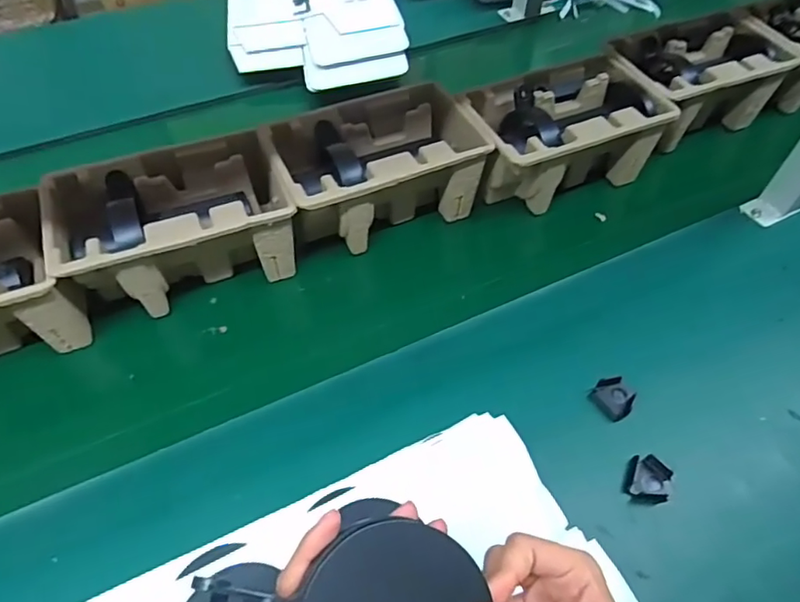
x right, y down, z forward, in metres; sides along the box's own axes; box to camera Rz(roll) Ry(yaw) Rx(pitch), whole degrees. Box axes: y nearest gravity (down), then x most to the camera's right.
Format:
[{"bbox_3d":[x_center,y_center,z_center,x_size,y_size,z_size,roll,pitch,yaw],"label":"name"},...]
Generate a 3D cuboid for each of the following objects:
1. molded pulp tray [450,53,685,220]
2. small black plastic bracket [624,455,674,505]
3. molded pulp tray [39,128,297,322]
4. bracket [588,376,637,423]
[{"bbox_3d":[0.193,-0.199,0.667,0.229,0.101,0.146,-18,55,-14],"label":"molded pulp tray"},{"bbox_3d":[0.212,0.151,0.460,0.034,0.012,0.036,18,53,17],"label":"small black plastic bracket"},{"bbox_3d":[-0.231,-0.074,0.567,0.225,0.102,0.145,-21,56,-17],"label":"molded pulp tray"},{"bbox_3d":[0.202,0.090,0.507,0.034,0.015,0.037,-1,50,2],"label":"bracket"}]

